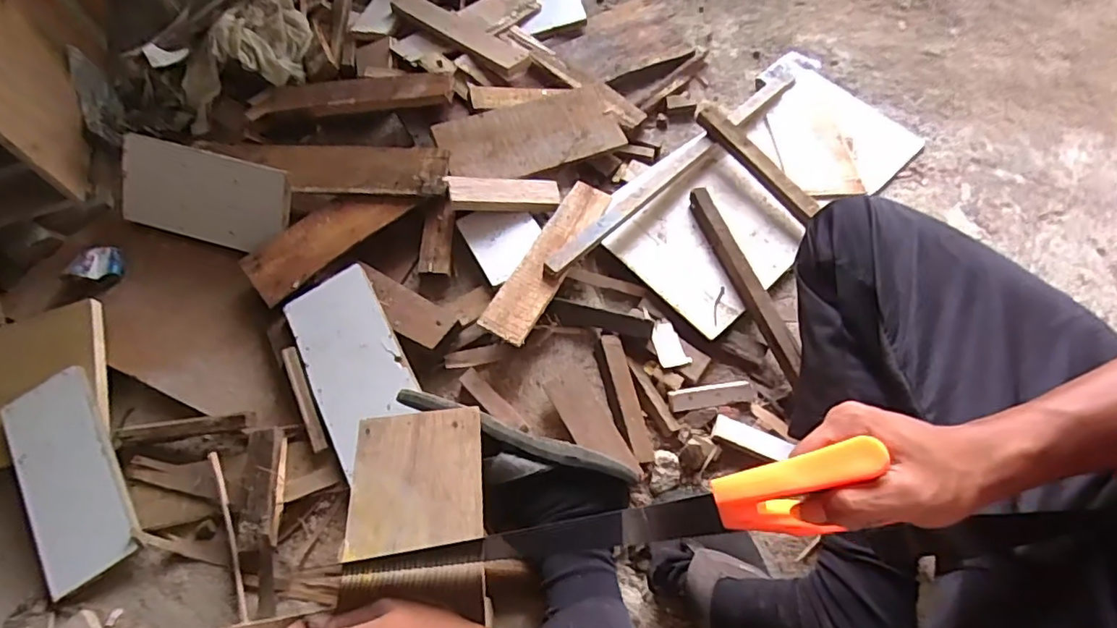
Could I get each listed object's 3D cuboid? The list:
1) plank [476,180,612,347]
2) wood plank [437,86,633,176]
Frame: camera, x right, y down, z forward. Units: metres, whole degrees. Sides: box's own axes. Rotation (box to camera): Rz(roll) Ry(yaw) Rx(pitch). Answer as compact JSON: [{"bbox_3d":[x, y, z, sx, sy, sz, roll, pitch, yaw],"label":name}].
[{"bbox_3d":[-0.013,-0.083,0.786,0.069,0.020,0.284,22,59,13],"label":"plank"},{"bbox_3d":[-0.041,-0.290,0.898,0.289,0.021,0.130,-19,75,-19],"label":"wood plank"}]

